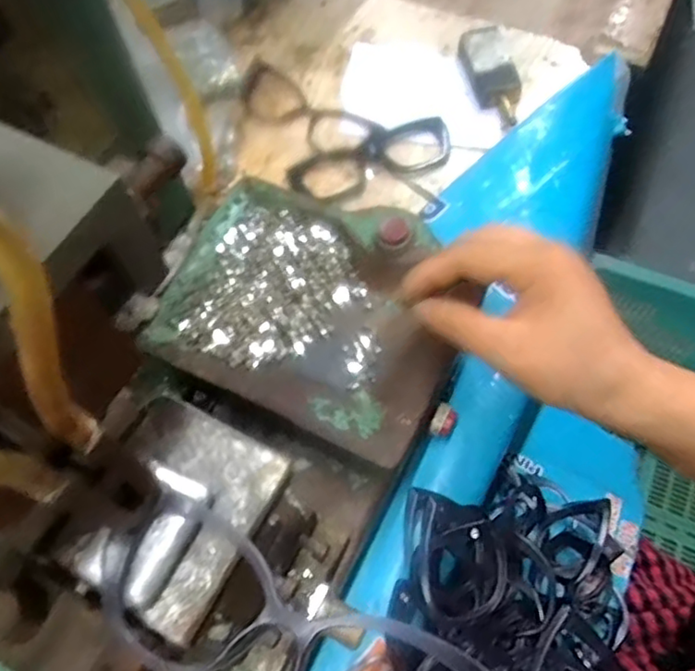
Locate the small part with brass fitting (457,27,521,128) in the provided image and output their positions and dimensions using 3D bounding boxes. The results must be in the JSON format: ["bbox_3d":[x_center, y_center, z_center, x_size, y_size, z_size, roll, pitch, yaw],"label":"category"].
[{"bbox_3d":[0.151,-0.270,0.666,0.047,0.031,0.117,-9,64,-3],"label":"small part with brass fitting"}]

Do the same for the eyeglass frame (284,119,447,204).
[{"bbox_3d":[0.026,-0.167,0.607,0.163,0.007,0.064,-21,66,-9],"label":"eyeglass frame"}]

